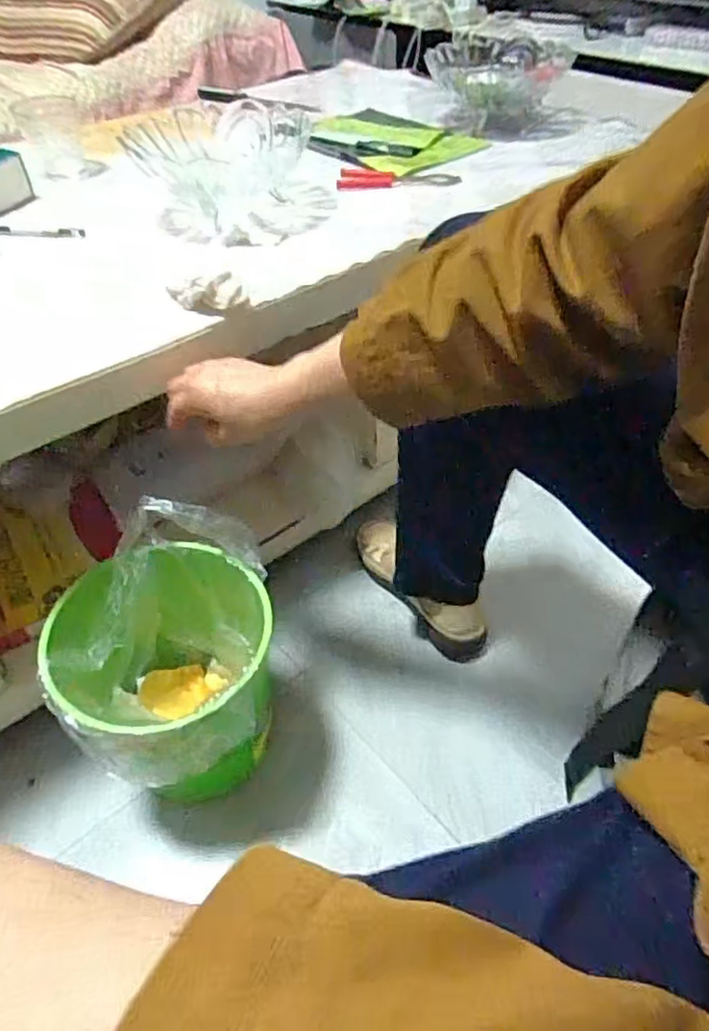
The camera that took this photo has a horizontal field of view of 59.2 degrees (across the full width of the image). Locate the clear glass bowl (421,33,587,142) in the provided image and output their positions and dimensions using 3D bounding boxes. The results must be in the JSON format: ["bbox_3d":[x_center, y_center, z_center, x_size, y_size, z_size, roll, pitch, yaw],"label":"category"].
[{"bbox_3d":[0.243,-0.702,1.013,0.238,0.081,0.249,-1,47,1],"label":"clear glass bowl"}]

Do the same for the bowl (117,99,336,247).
[{"bbox_3d":[-0.152,-0.440,0.802,0.236,0.096,0.278,-2,47,0],"label":"bowl"}]

